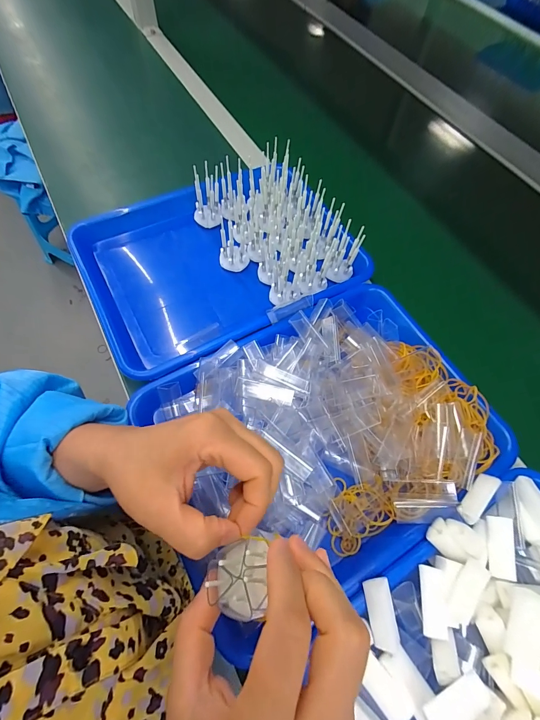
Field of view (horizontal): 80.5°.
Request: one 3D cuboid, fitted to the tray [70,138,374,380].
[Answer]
[{"bbox_3d":[-0.066,-0.138,0.404,0.327,0.085,0.252,-28,68,-16],"label":"tray"}]

